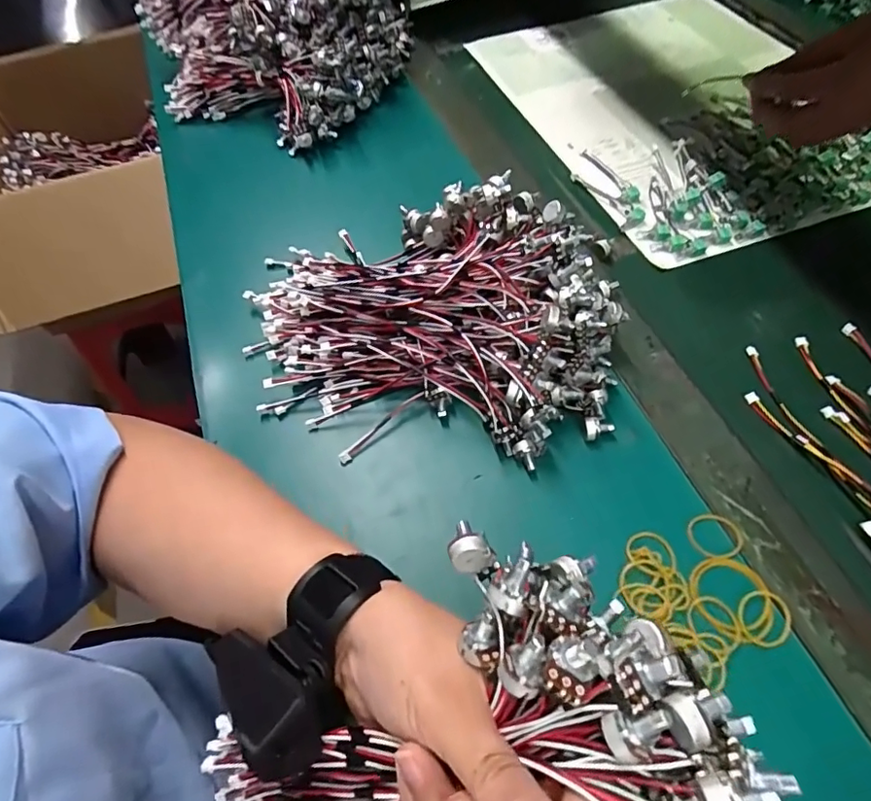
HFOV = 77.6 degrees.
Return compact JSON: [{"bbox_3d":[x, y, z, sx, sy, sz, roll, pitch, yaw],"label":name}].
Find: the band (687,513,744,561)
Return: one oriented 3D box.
[{"bbox_3d":[0.175,0.085,0.339,0.030,0.004,0.029,-2,57,2],"label":"band"}]

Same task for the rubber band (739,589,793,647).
[{"bbox_3d":[0.189,0.124,0.310,0.027,0.004,0.033,26,62,19],"label":"rubber band"}]

